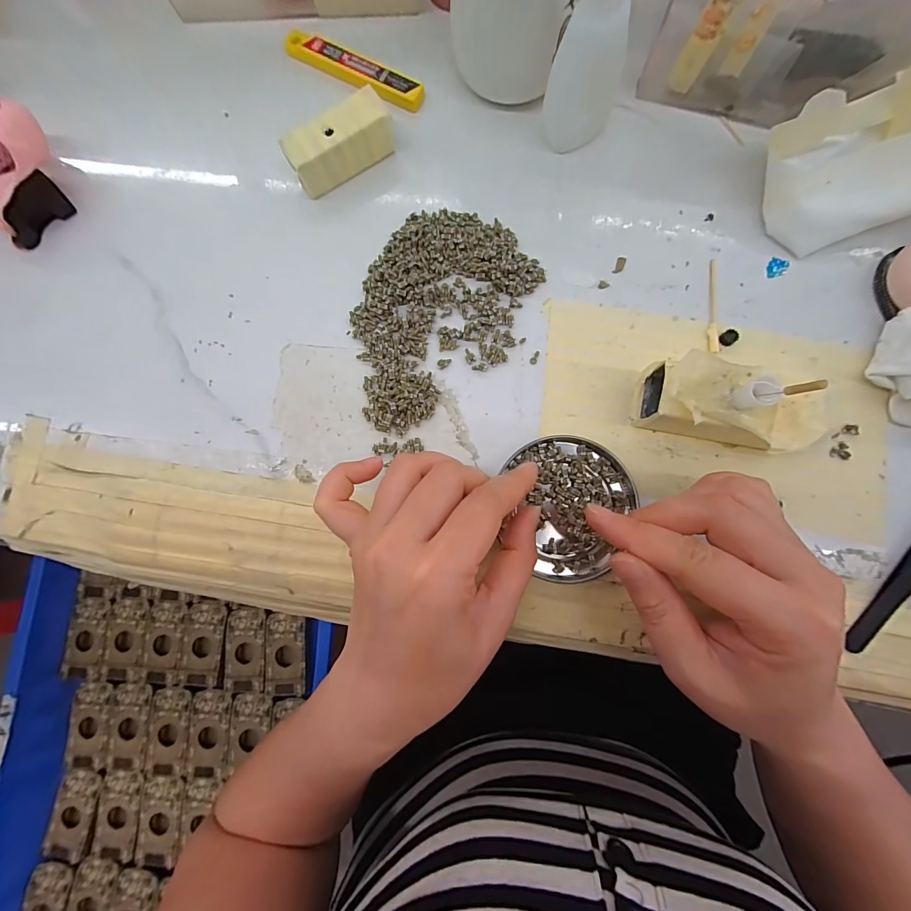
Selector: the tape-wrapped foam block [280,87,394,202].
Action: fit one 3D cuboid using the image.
[{"bbox_3d":[-0.072,-0.194,0.249,0.065,0.028,0.024,-31,83,-1],"label":"tape-wrapped foam block"}]

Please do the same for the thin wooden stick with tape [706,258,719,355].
[{"bbox_3d":[0.155,-0.090,0.237,0.006,0.004,0.060,4,83,3],"label":"thin wooden stick with tape"}]

